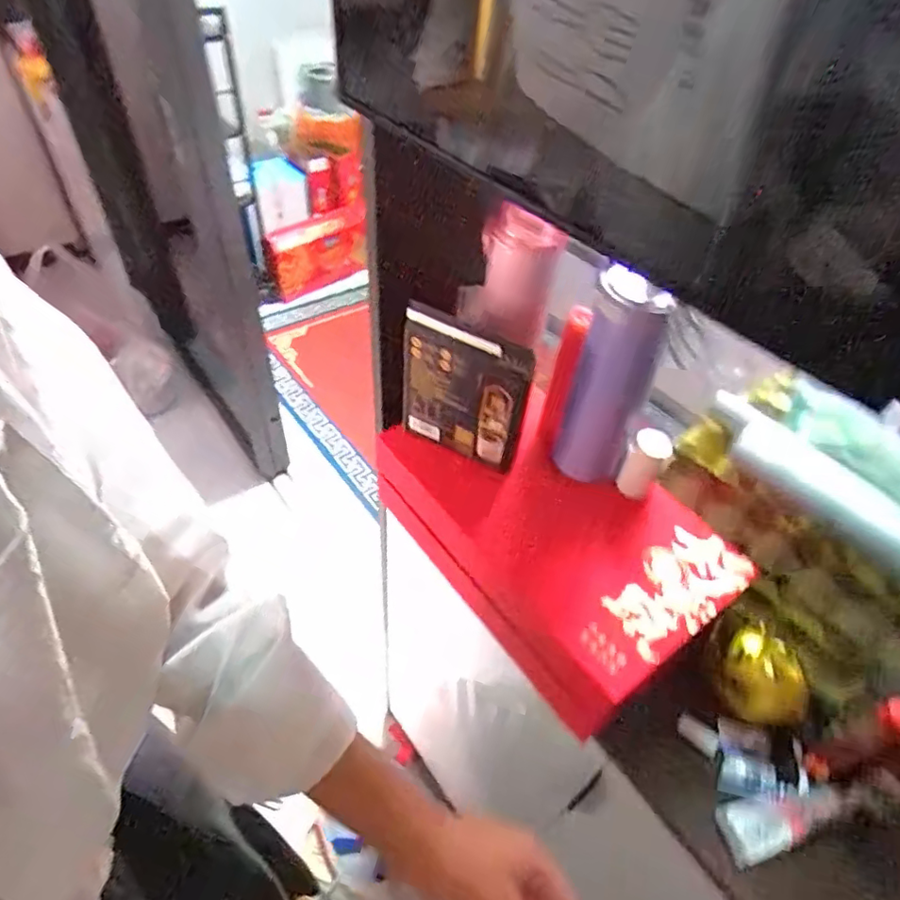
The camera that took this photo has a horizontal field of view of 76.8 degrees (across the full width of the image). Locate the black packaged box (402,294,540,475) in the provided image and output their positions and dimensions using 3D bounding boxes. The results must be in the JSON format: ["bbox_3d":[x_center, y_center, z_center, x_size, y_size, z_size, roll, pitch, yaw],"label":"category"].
[{"bbox_3d":[0.011,-0.055,0.547,0.130,0.149,0.016,25,49,18],"label":"black packaged box"}]

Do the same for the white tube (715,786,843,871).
[{"bbox_3d":[0.281,0.313,0.483,0.109,0.013,0.041,-10,48,-14],"label":"white tube"}]

